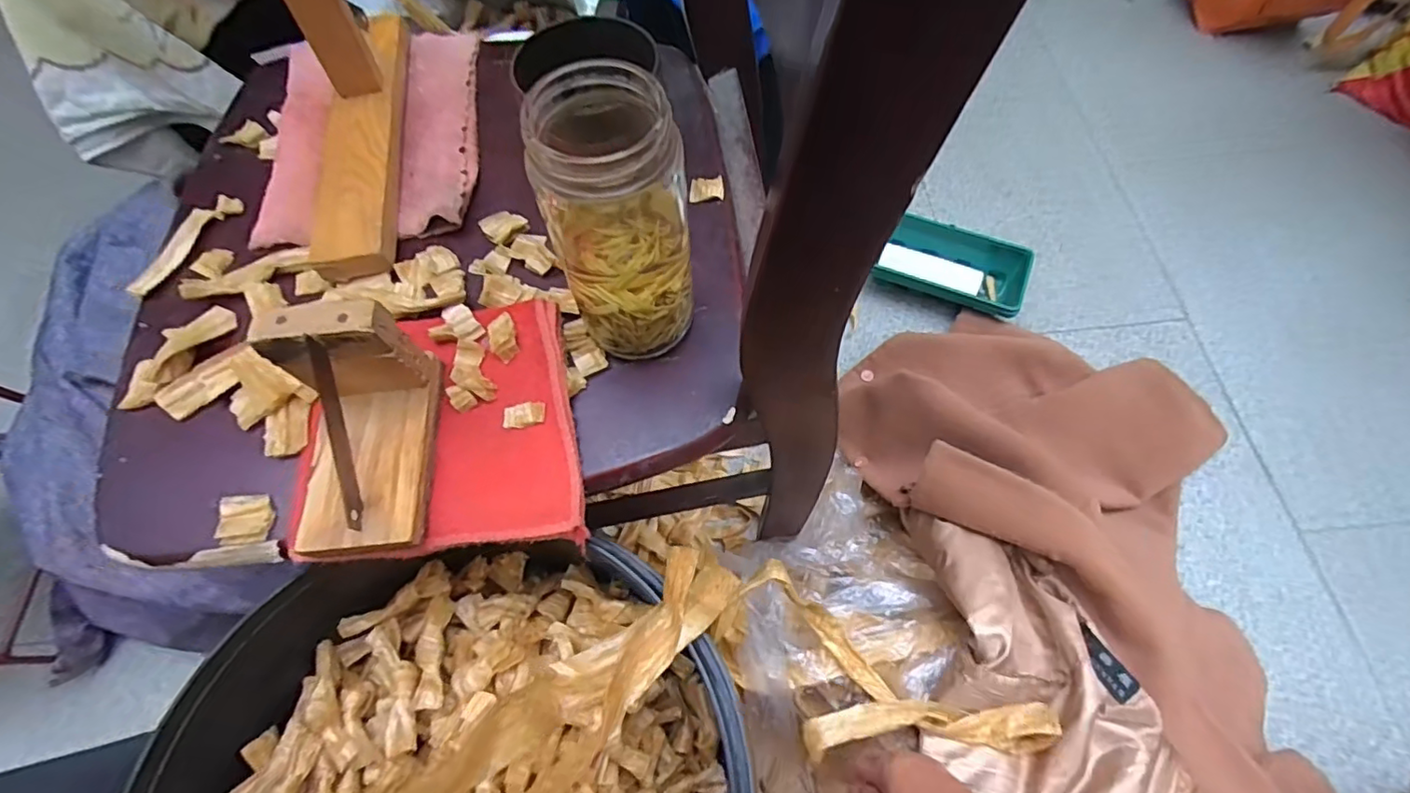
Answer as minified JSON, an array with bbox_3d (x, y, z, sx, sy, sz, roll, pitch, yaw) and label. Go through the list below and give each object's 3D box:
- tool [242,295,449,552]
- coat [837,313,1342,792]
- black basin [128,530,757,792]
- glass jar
[{"bbox_3d":[-0.185,0.019,0.305,0.063,0.082,0.107,-5,65,1],"label":"tool"},{"bbox_3d":[0.411,0.189,0.612,0.435,0.212,0.647,-5,65,1],"label":"coat"},{"bbox_3d":[-0.140,0.244,0.354,0.317,0.123,0.322,-1,65,3],"label":"black basin"},{"bbox_3d":[-0.046,-0.087,0.311,0.067,0.149,0.070,-1,65,3],"label":"glass jar"}]

